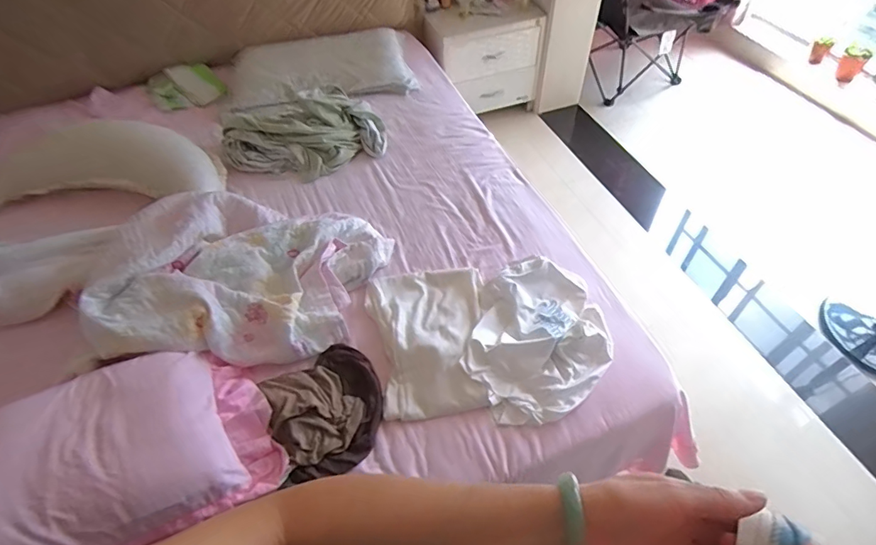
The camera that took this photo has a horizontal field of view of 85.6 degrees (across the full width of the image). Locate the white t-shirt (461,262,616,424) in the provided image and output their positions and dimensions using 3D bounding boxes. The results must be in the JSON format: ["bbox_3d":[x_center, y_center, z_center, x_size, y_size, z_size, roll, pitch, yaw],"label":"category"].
[{"bbox_3d":[0.240,0.150,1.116,0.308,0.055,0.420,10,51,12],"label":"white t-shirt"}]

